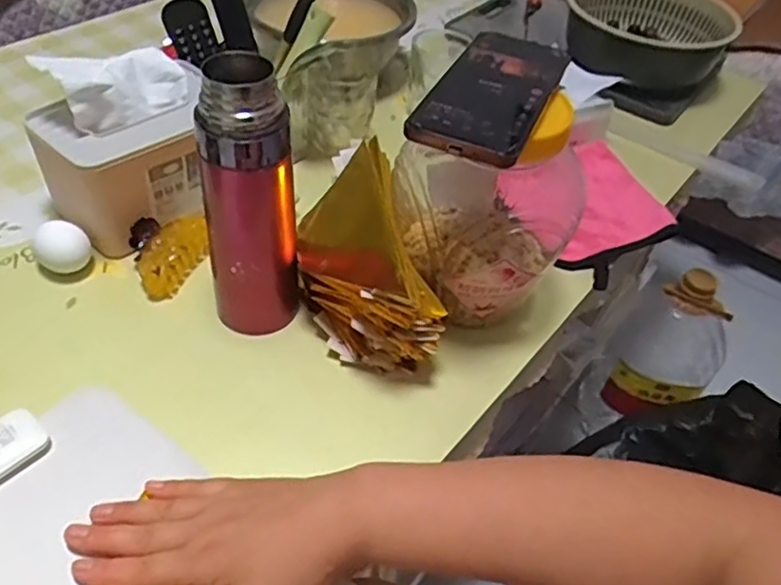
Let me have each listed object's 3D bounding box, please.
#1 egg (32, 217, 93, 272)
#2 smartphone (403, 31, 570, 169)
[{"bbox_3d":[-0.277,-0.037,0.553,0.043,0.040,0.038,-19,51,-24],"label":"egg"},{"bbox_3d":[0.071,-0.140,0.454,0.075,0.013,0.153,21,47,13],"label":"smartphone"}]

